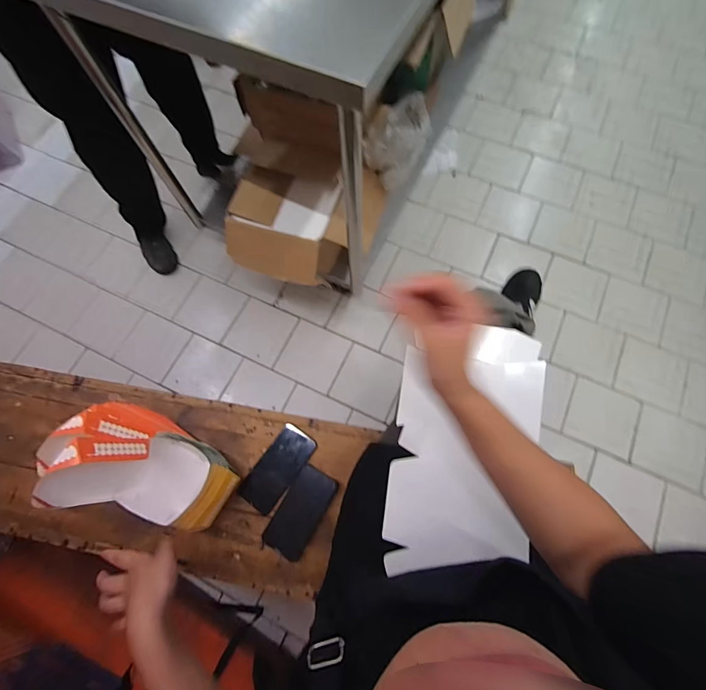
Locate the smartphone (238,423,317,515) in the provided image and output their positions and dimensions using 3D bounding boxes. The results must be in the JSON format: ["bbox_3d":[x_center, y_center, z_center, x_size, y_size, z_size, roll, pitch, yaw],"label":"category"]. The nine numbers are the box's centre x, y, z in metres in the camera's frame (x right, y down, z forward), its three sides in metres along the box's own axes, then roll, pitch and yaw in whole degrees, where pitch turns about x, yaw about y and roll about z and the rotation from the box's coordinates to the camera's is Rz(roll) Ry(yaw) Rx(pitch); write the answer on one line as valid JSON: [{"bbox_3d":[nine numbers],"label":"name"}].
[{"bbox_3d":[-0.139,0.229,0.684,0.076,0.007,0.157,32,75,12],"label":"smartphone"}]

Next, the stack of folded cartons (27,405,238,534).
[{"bbox_3d":[-0.313,0.201,0.568,0.207,0.253,0.132,26,74,11],"label":"stack of folded cartons"}]

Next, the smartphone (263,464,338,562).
[{"bbox_3d":[-0.093,0.298,0.656,0.076,0.005,0.152,29,74,12],"label":"smartphone"}]

